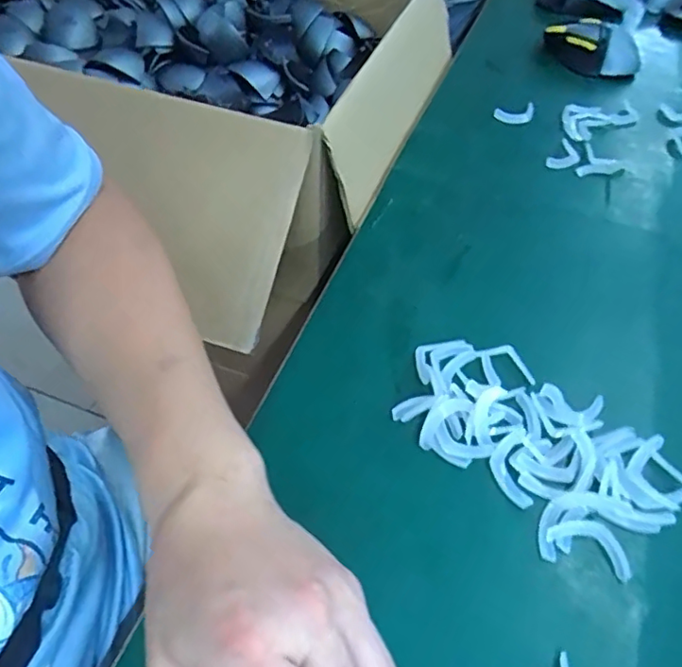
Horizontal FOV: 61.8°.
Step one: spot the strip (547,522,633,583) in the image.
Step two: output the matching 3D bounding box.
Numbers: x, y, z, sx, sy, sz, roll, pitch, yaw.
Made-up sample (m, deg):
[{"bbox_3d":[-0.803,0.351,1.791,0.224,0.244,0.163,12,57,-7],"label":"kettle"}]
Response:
[{"bbox_3d":[0.143,0.119,0.326,0.049,0.004,0.022,27,75,7],"label":"strip"}]

